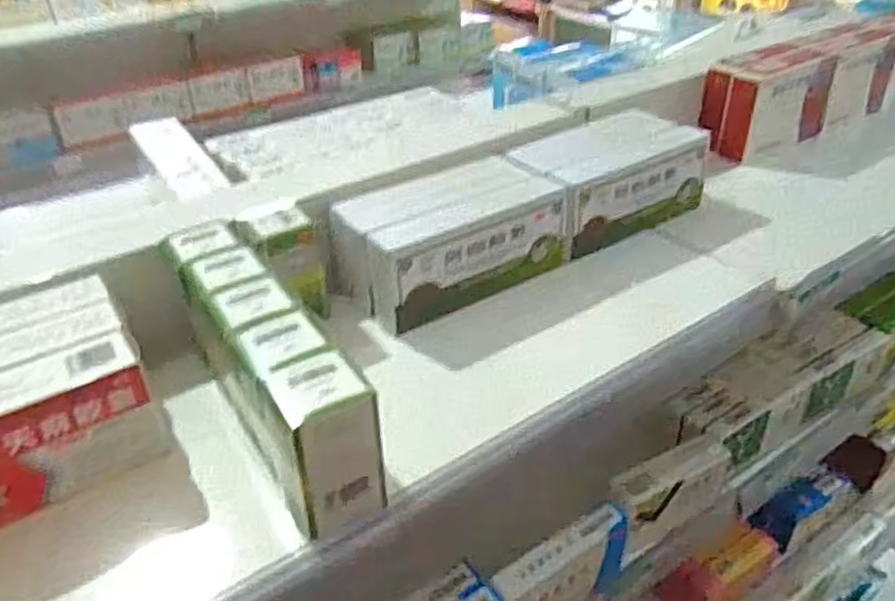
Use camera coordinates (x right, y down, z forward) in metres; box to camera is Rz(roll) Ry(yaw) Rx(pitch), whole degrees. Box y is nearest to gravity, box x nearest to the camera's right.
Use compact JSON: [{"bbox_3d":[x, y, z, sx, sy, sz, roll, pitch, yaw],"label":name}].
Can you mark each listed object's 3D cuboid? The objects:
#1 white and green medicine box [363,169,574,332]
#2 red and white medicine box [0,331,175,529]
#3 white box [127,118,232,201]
[{"bbox_3d":[0.020,-0.043,0.608,0.189,0.080,0.043,-23,38,-28],"label":"white and green medicine box"},{"bbox_3d":[-0.249,0.082,0.435,0.134,0.078,0.047,-23,38,-29],"label":"red and white medicine box"},{"bbox_3d":[-0.261,-0.141,0.681,0.050,0.017,0.194,-20,37,-25],"label":"white box"}]

